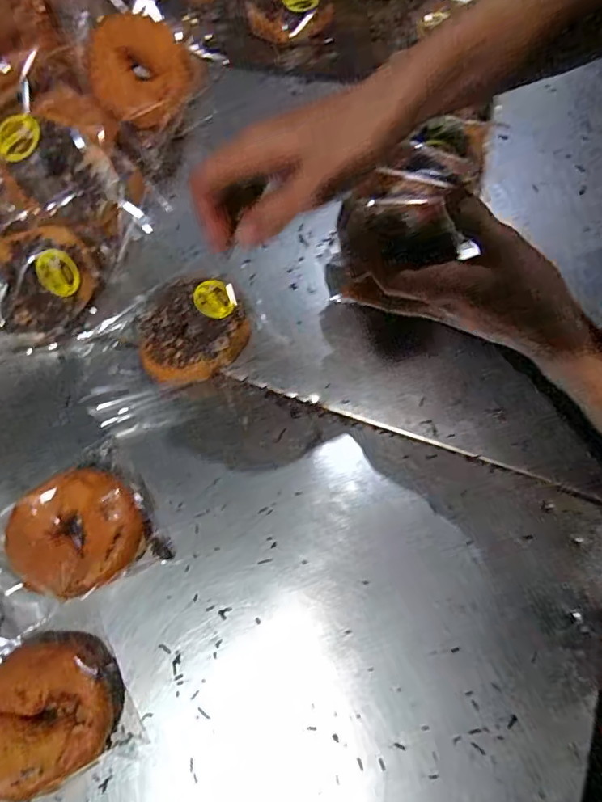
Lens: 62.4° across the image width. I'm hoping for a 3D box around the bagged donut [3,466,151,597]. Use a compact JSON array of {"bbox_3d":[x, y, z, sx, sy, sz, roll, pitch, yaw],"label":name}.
[{"bbox_3d":[-0.174,0.103,0.396,0.097,0.031,0.091,-24,72,-9],"label":"bagged donut"}]

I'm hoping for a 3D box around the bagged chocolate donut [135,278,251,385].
[{"bbox_3d":[-0.099,-0.066,0.455,0.097,0.041,0.092,0,70,0],"label":"bagged chocolate donut"}]

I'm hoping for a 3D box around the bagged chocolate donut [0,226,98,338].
[{"bbox_3d":[-0.237,-0.112,0.458,0.098,0.036,0.088,-20,111,-12],"label":"bagged chocolate donut"}]

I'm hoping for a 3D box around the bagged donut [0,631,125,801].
[{"bbox_3d":[-0.183,0.220,0.353,0.097,0.041,0.092,0,70,0],"label":"bagged donut"}]

